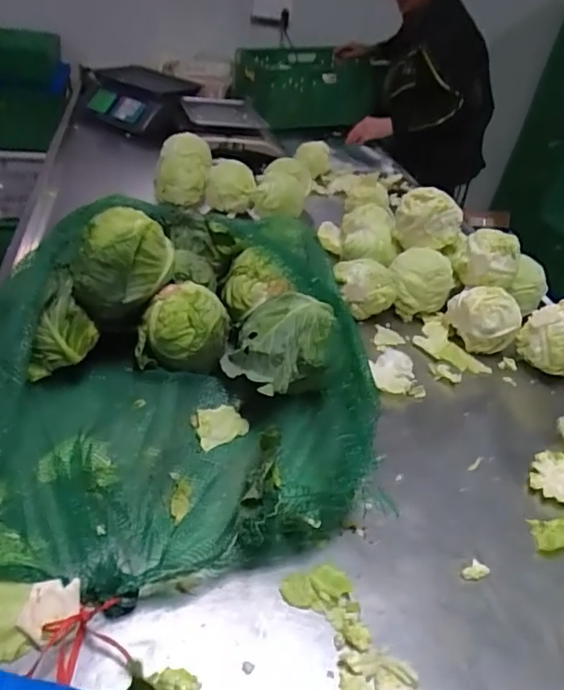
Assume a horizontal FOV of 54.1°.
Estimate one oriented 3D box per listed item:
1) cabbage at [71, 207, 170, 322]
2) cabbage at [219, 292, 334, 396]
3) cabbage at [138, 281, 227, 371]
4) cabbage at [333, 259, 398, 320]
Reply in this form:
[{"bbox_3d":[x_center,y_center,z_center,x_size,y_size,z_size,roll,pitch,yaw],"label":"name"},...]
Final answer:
[{"bbox_3d":[-0.236,-0.128,0.831,0.137,0.114,0.142,1,37,-11],"label":"cabbage"},{"bbox_3d":[-0.010,-0.002,0.827,0.146,0.111,0.150,6,36,-4],"label":"cabbage"},{"bbox_3d":[-0.152,-0.029,0.871,0.131,0.112,0.111,10,36,1],"label":"cabbage"},{"bbox_3d":[0.157,-0.104,1.080,0.109,0.100,0.107,6,36,-4],"label":"cabbage"}]

